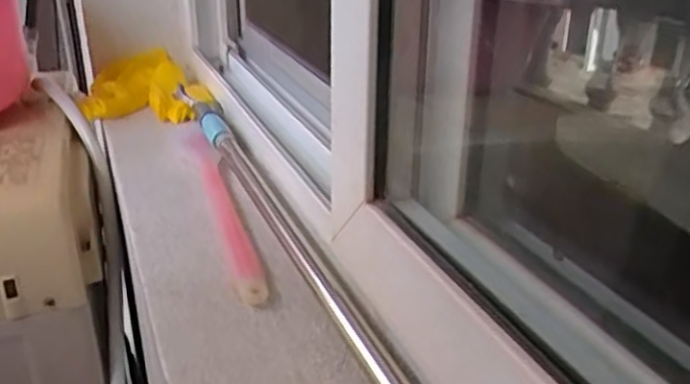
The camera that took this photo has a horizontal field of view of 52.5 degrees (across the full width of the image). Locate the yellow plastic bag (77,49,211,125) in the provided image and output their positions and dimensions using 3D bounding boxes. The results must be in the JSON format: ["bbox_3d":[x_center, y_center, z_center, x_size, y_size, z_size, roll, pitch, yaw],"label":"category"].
[{"bbox_3d":[-0.256,-0.128,0.876,0.138,0.052,0.189,-9,25,-22],"label":"yellow plastic bag"}]

